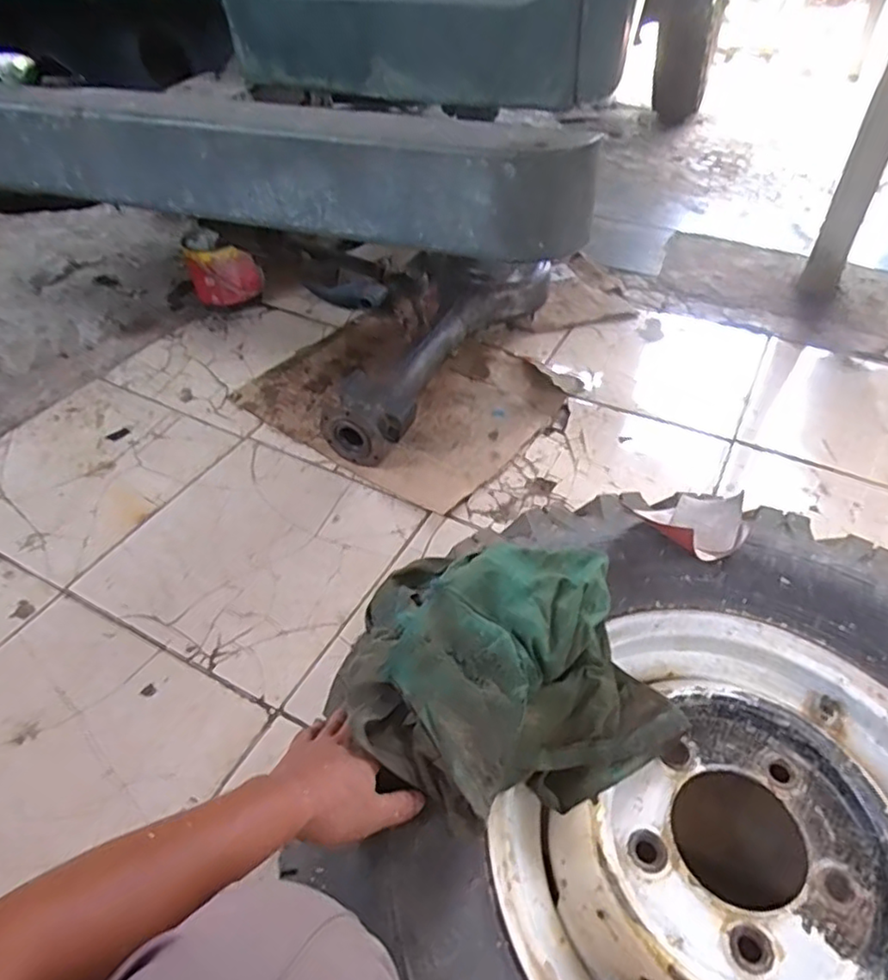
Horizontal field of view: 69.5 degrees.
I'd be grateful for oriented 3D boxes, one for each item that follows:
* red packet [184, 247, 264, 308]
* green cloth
[{"bbox_3d":[-0.501,-0.487,1.479,0.160,0.137,0.058,-7,45,-6],"label":"red packet"},{"bbox_3d":[0.047,0.162,0.610,0.283,0.120,0.254,-20,48,-17],"label":"green cloth"}]

